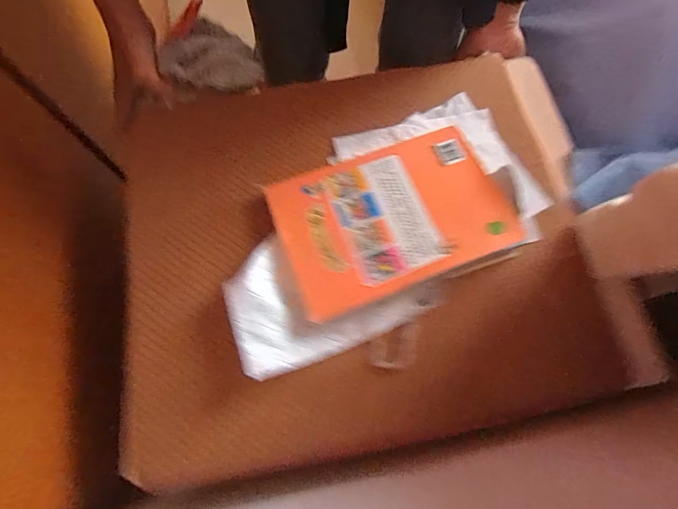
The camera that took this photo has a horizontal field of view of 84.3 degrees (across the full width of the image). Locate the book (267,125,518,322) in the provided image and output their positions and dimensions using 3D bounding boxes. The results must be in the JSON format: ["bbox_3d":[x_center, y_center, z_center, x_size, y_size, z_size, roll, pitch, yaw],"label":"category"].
[{"bbox_3d":[0.046,-0.039,0.360,0.206,0.015,0.139,-21,69,-4],"label":"book"}]

